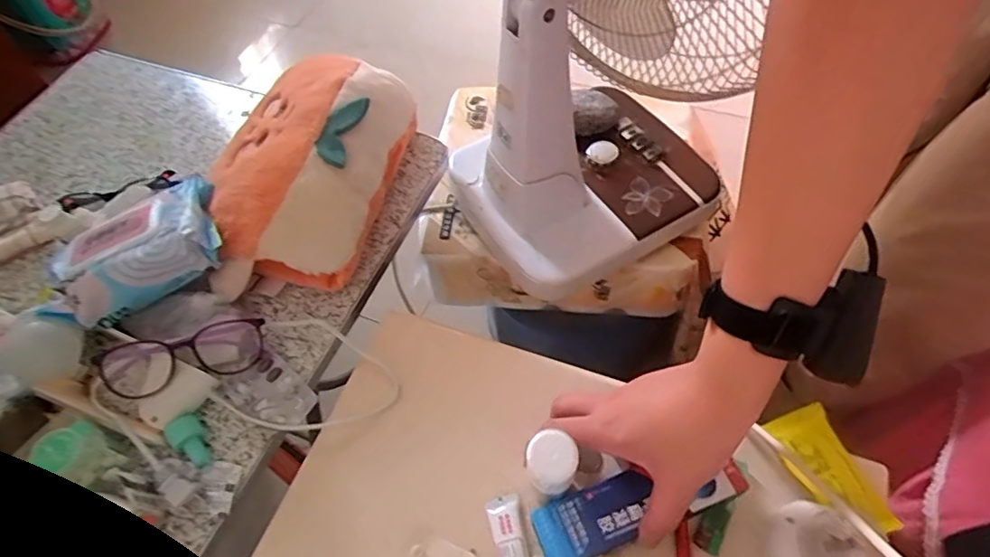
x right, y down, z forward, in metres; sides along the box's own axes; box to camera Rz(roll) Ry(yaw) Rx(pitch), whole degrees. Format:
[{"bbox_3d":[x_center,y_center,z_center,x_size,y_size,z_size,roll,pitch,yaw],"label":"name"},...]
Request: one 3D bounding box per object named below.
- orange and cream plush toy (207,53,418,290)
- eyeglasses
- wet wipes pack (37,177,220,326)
[{"bbox_3d":[-0.196,-0.117,0.607,0.168,0.117,0.255,11,58,11],"label":"orange and cream plush toy"},{"bbox_3d":[-0.282,0.069,0.519,0.137,0.042,0.051,-13,55,-26],"label":"eyeglasses"},{"bbox_3d":[-0.337,-0.027,0.531,0.157,0.054,0.095,-24,58,-11],"label":"wet wipes pack"}]

